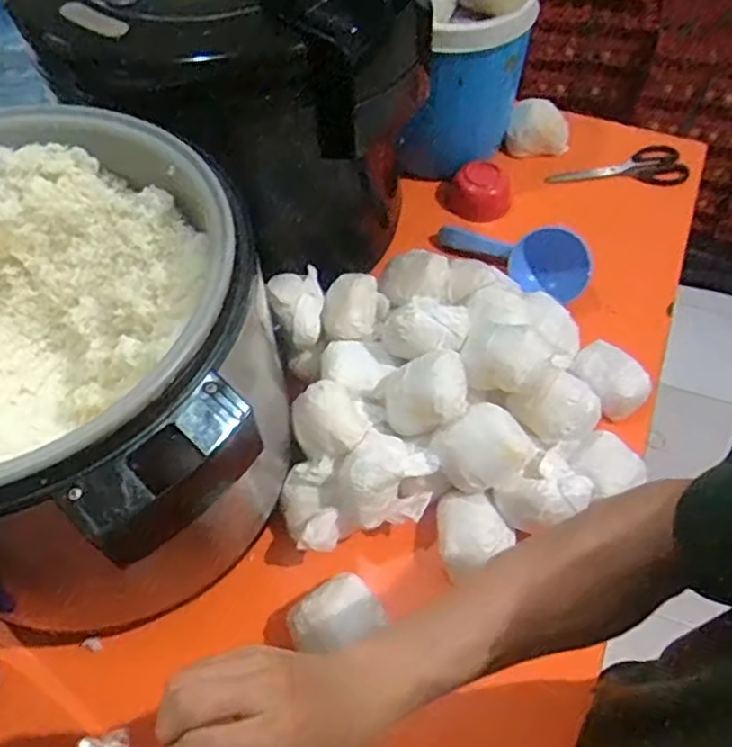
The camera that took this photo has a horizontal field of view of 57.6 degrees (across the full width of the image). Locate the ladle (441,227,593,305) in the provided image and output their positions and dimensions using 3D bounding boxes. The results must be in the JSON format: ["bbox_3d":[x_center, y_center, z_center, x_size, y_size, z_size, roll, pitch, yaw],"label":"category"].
[{"bbox_3d":[0.179,-0.145,0.828,0.191,0.097,0.051,23,58,36],"label":"ladle"}]

